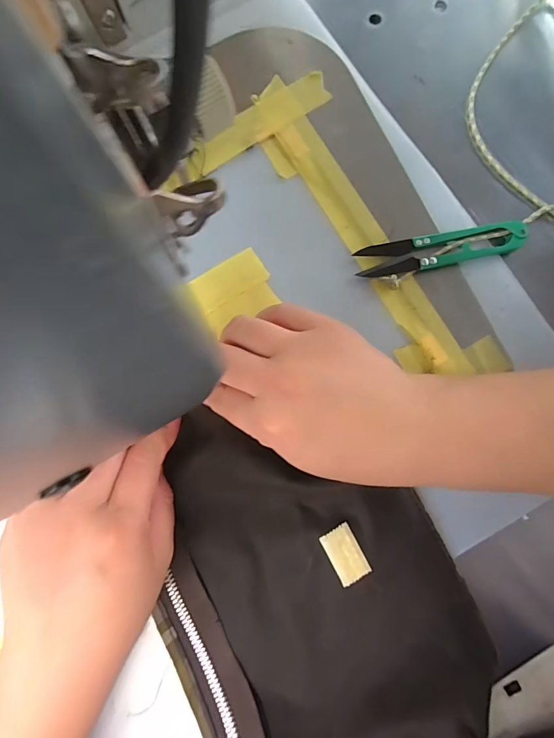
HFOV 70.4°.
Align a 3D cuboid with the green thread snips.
[{"bbox_3d":[0.103,-0.076,0.248,0.103,0.009,0.023,-11,81,0],"label":"green thread snips"}]

